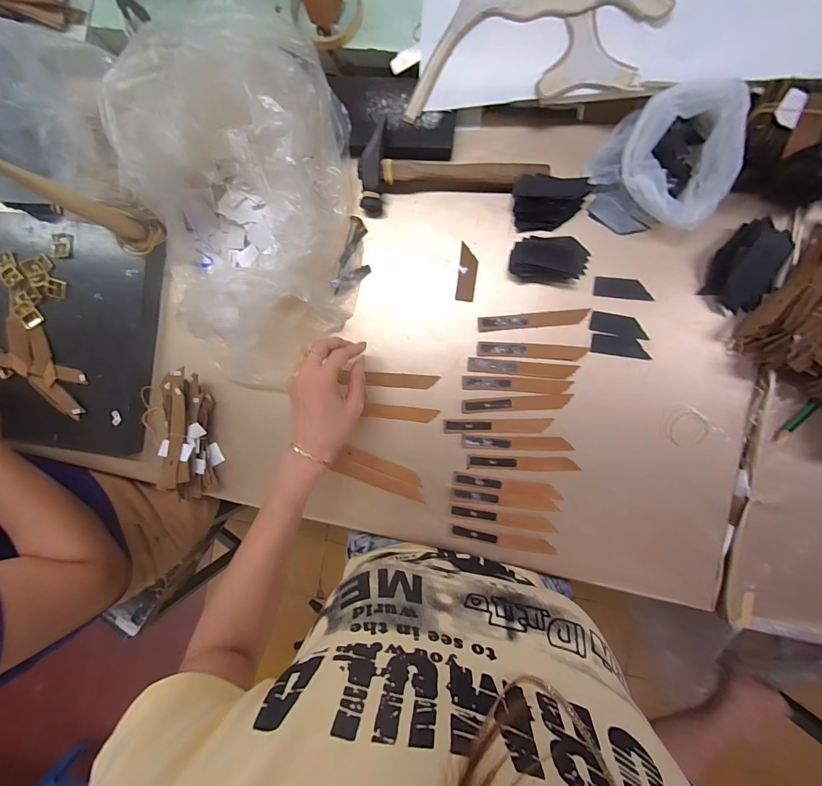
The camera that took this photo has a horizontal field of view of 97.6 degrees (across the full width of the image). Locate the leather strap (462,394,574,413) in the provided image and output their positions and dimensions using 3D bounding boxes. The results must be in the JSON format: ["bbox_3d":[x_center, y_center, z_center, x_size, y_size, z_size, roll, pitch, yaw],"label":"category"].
[{"bbox_3d":[0.126,0.013,0.429,0.126,0.004,0.017,-3,90,6],"label":"leather strap"}]

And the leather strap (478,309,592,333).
[{"bbox_3d":[0.144,-0.086,0.426,0.125,0.004,0.018,-4,90,6],"label":"leather strap"}]

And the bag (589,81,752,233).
[{"bbox_3d":[0.258,-0.237,0.373,0.123,0.075,0.125,-1,90,6],"label":"bag"}]

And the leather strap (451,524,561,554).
[{"bbox_3d":[0.109,0.175,0.429,0.120,0.004,0.016,7,84,7],"label":"leather strap"}]

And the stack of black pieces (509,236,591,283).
[{"bbox_3d":[0.159,-0.154,0.407,0.087,0.038,0.055,0,90,6],"label":"stack of black pieces"}]

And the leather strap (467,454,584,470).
[{"bbox_3d":[0.132,0.084,0.430,0.126,0.005,0.016,1,90,6],"label":"leather strap"}]

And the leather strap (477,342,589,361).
[{"bbox_3d":[0.142,-0.049,0.426,0.123,0.004,0.017,4,91,6],"label":"leather strap"}]

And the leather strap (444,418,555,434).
[{"bbox_3d":[0.103,0.039,0.431,0.125,0.004,0.017,-1,90,6],"label":"leather strap"}]

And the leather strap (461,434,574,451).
[{"bbox_3d":[0.124,0.060,0.427,0.125,0.004,0.017,1,91,6],"label":"leather strap"}]

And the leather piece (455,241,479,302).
[{"bbox_3d":[0.068,-0.144,0.434,0.022,0.004,0.066,7,91,6],"label":"leather piece"}]

